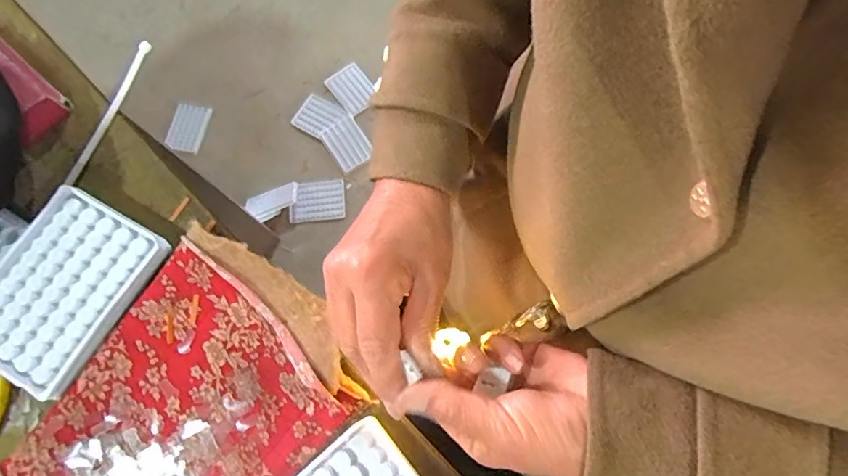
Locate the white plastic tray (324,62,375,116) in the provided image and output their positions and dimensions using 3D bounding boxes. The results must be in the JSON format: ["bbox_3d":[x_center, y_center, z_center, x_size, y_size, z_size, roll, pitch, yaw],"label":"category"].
[{"bbox_3d":[-0.175,-0.368,1.202,0.094,0.019,0.124,-35,81,-10],"label":"white plastic tray"}]

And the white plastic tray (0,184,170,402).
[{"bbox_3d":[-0.260,0.035,0.351,0.096,0.014,0.129,28,77,10],"label":"white plastic tray"}]

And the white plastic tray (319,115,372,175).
[{"bbox_3d":[-0.182,-0.223,1.165,0.091,0.022,0.122,-33,75,-7],"label":"white plastic tray"}]

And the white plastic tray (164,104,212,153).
[{"bbox_3d":[-0.575,-0.267,1.174,0.090,0.014,0.122,7,74,4],"label":"white plastic tray"}]

